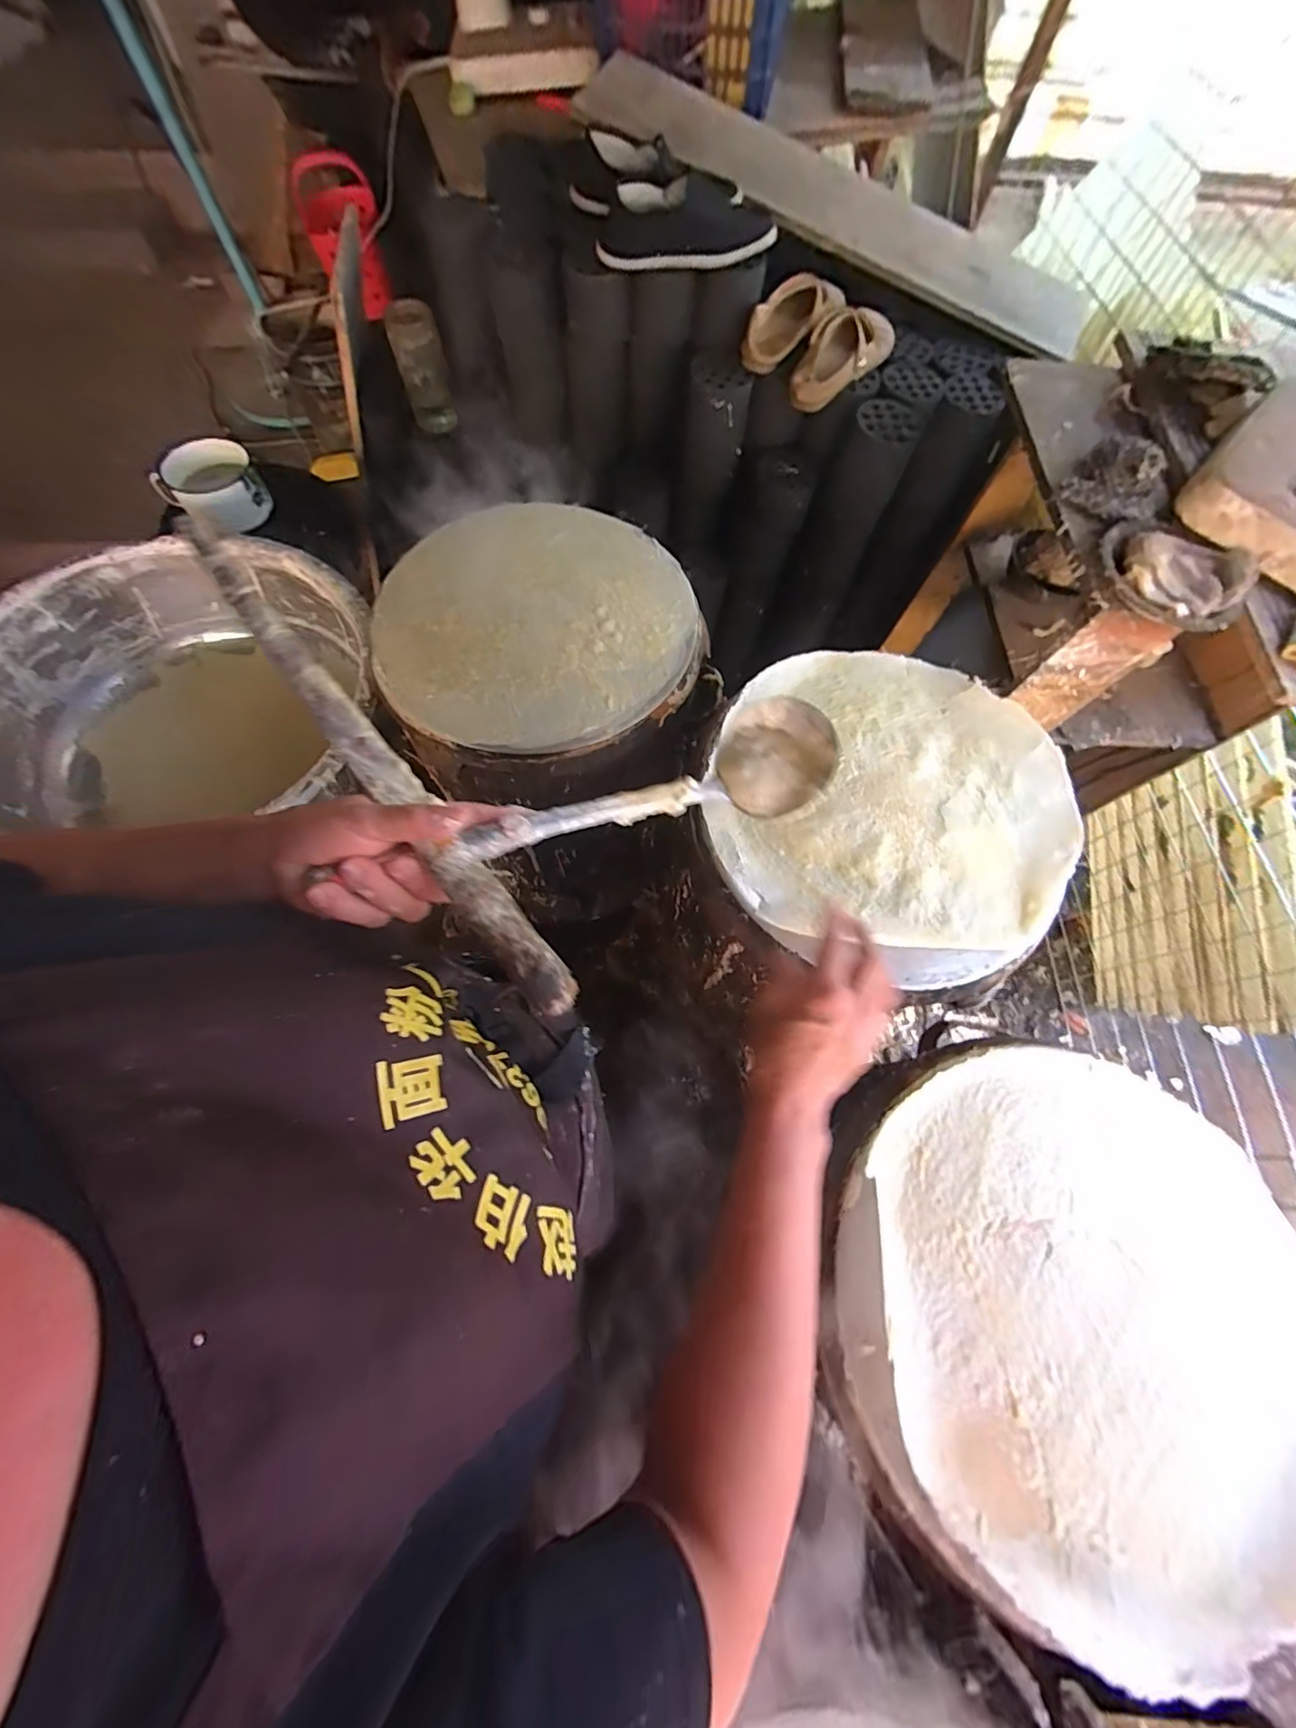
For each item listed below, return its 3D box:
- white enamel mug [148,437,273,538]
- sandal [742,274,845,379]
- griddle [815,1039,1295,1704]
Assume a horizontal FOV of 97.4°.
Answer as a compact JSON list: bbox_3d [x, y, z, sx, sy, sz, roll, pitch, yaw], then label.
[{"bbox_3d":[-0.777,-0.669,1.025,0.163,0.095,0.128,-36,74,-12],"label":"white enamel mug"},{"bbox_3d":[0.218,-0.842,0.878,0.197,0.047,0.068,-41,74,1],"label":"sandal"},{"bbox_3d":[0.323,0.338,0.435,0.360,0.041,0.366,0,70,0],"label":"griddle"}]

